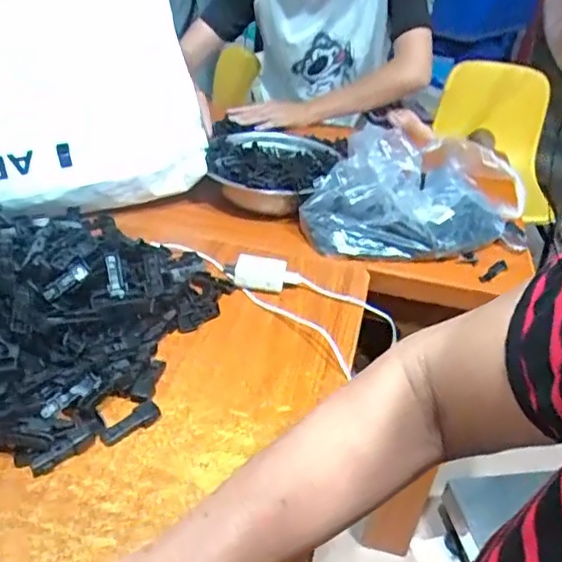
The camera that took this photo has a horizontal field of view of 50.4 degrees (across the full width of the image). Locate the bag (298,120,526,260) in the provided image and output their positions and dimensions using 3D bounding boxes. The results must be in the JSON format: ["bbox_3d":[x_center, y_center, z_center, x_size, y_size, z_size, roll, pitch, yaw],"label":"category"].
[{"bbox_3d":[0.204,-0.130,0.779,0.362,0.125,0.171,-14,39,-27],"label":"bag"}]

